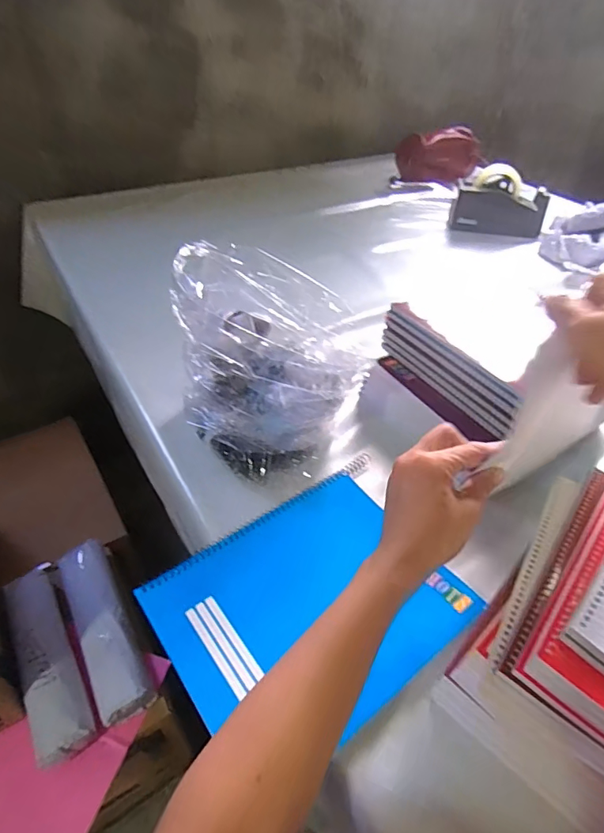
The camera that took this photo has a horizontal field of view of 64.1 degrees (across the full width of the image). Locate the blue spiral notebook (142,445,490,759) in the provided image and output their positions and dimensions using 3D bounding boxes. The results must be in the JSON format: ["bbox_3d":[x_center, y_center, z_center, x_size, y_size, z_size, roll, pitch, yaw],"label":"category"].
[{"bbox_3d":[0.016,0.165,0.442,0.262,0.017,0.204,-27,50,-28],"label":"blue spiral notebook"}]

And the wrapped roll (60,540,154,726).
[{"bbox_3d":[-0.326,0.340,0.789,0.081,0.058,0.286,-22,48,-24],"label":"wrapped roll"}]

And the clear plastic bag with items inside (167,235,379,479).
[{"bbox_3d":[-0.033,-0.058,0.533,0.184,0.201,0.172,-8,44,-11],"label":"clear plastic bag with items inside"}]

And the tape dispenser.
[{"bbox_3d":[0.440,-0.475,1.067,0.196,0.117,0.077,12,44,10],"label":"tape dispenser"}]

